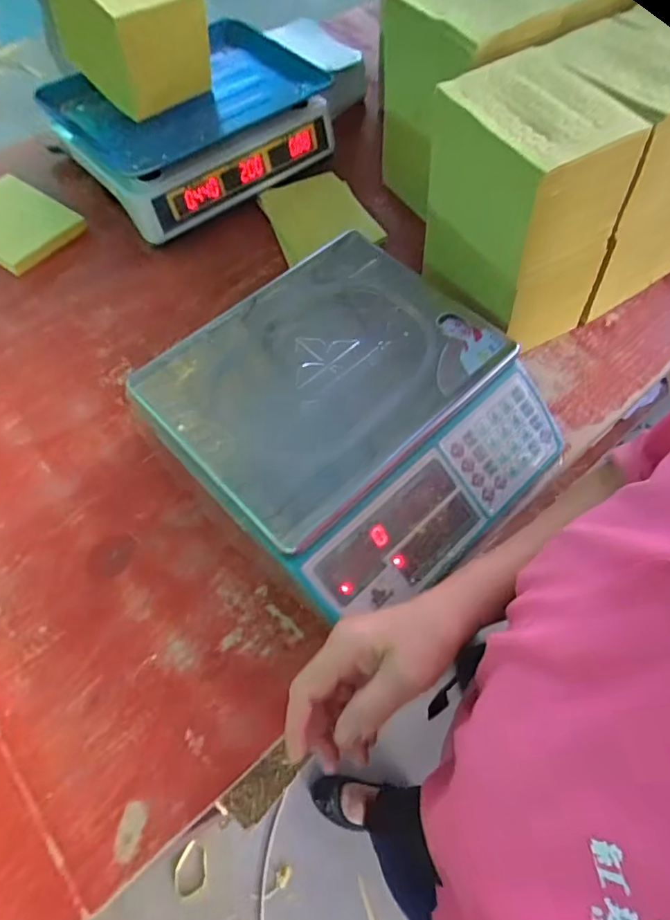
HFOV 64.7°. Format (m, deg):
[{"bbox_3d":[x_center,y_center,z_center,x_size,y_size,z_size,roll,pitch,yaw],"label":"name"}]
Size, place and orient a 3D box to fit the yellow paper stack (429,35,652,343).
[{"bbox_3d":[0.192,-0.271,0.568,0.147,0.209,0.192,-25,65,-14],"label":"yellow paper stack"}]

